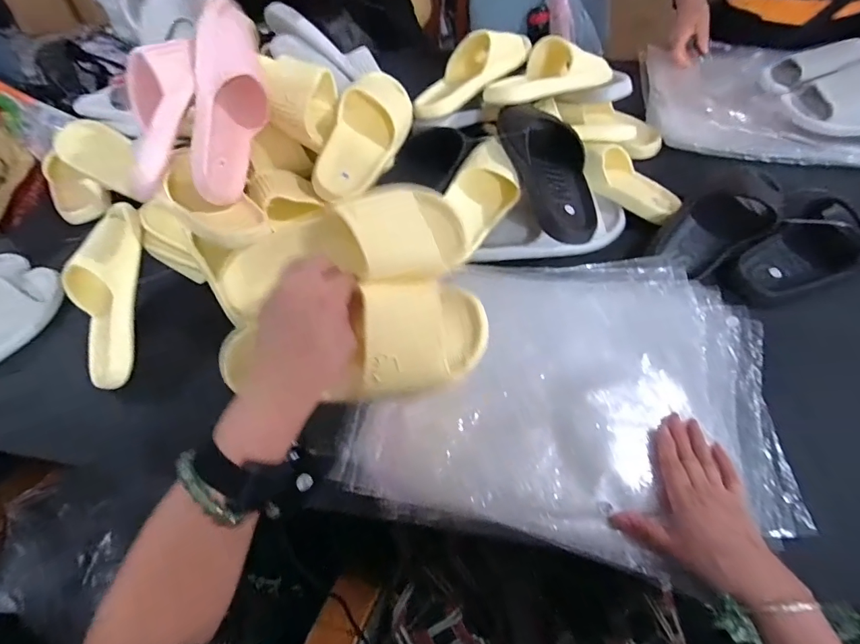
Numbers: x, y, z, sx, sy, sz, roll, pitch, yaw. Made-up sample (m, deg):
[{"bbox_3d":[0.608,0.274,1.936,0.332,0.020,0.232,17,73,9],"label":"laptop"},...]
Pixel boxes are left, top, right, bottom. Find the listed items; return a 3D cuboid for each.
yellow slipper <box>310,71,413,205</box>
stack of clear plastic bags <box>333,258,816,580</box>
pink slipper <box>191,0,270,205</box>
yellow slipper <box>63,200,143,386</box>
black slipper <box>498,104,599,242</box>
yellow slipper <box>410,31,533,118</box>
[{"bbox_3d":[-0.095,-0.277,0.607,0.087,0.063,0.240,16,60,13],"label":"yellow slipper"},{"bbox_3d":[0.149,0.071,0.492,0.469,0.043,0.342,3,58,6],"label":"stack of clear plastic bags"},{"bbox_3d":[-0.242,-0.270,0.511,0.073,0.070,0.239,4,91,7],"label":"pink slipper"},{"bbox_3d":[-0.435,-0.038,0.551,0.091,0.070,0.251,-6,81,0],"label":"yellow slipper"},{"bbox_3d":[0.173,-0.219,0.587,0.107,0.066,0.245,-16,73,-6],"label":"black slipper"},{"bbox_3d":[0.066,-0.421,0.688,0.109,0.068,0.228,34,66,22],"label":"yellow slipper"}]

